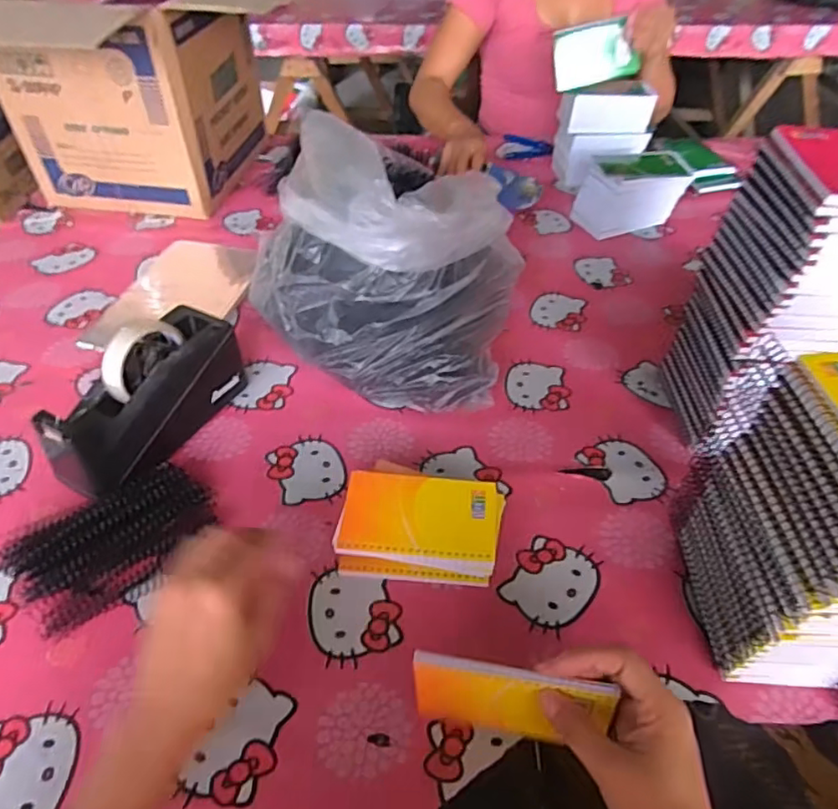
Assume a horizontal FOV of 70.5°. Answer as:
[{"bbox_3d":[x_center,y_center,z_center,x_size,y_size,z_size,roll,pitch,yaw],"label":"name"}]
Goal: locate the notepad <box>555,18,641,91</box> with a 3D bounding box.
[{"bbox_3d":[0.274,-0.551,0.931,0.116,0.084,0.015,-11,22,6],"label":"notepad"}]

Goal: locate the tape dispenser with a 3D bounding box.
[{"bbox_3d":[-0.267,-0.008,0.587,0.081,0.111,0.201,23,50,21],"label":"tape dispenser"}]

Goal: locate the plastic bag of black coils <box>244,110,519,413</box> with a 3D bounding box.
[{"bbox_3d":[-0.033,-0.153,0.653,0.278,0.221,0.233,5,46,5],"label":"plastic bag of black coils"}]

